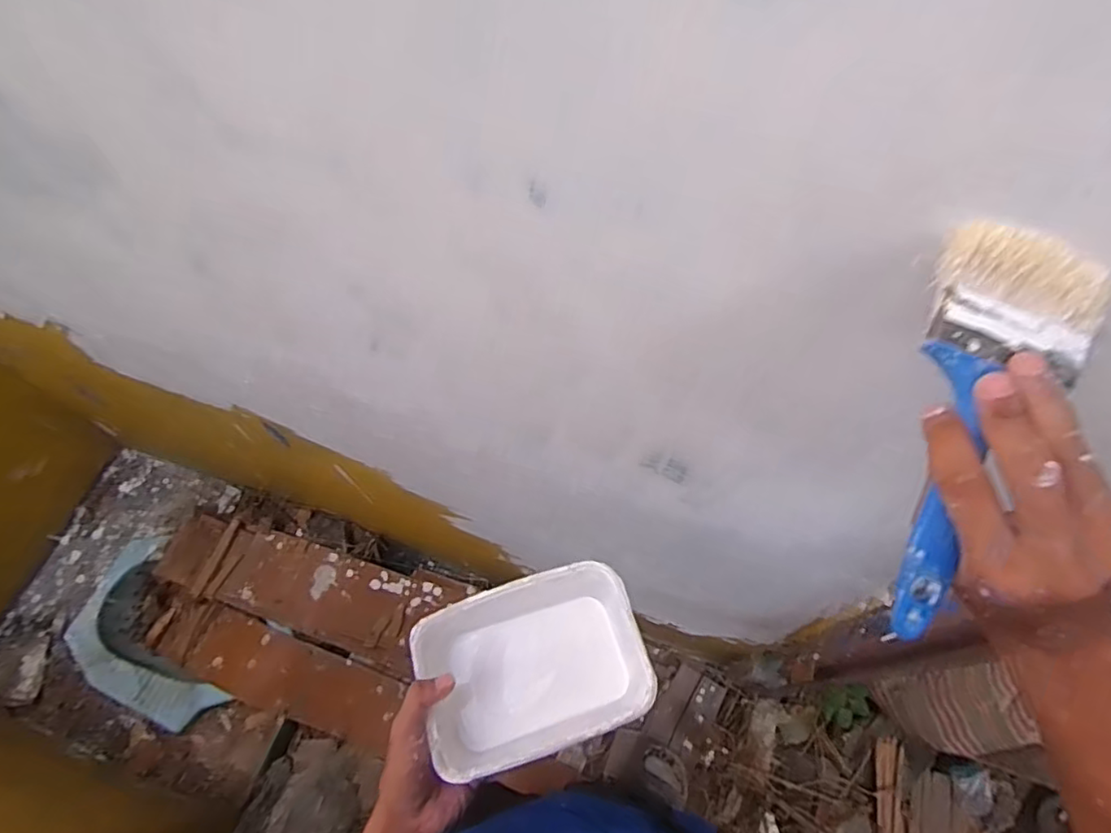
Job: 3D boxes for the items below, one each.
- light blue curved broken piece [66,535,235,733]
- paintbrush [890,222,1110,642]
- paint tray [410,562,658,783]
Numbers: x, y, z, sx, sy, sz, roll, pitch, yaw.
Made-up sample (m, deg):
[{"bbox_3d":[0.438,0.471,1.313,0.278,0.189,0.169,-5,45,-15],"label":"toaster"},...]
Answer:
[{"bbox_3d":[-0.917,0.498,1.350,0.258,0.072,0.446,-30,66,-13],"label":"light blue curved broken piece"},{"bbox_3d":[0.197,0.011,0.283,0.074,0.020,0.189,18,90,11],"label":"paintbrush"},{"bbox_3d":[-0.019,0.201,0.492,0.170,0.061,0.123,-18,63,-7],"label":"paint tray"}]

